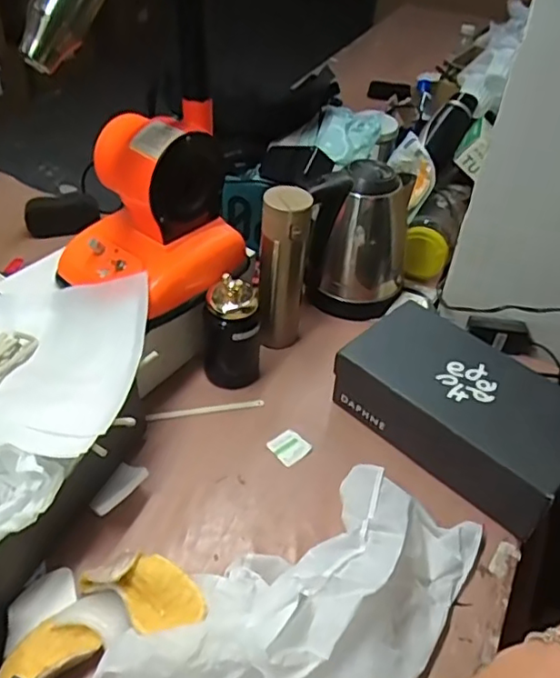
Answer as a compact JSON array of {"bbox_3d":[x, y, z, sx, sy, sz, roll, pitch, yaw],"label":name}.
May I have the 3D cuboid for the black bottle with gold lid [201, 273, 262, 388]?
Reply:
[{"bbox_3d":[-0.064,-0.010,0.804,0.080,0.160,0.072,0,42,-5],"label":"black bottle with gold lid"}]

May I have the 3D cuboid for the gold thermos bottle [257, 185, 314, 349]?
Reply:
[{"bbox_3d":[0.004,-0.092,0.835,0.064,0.236,0.059,4,42,-1],"label":"gold thermos bottle"}]

